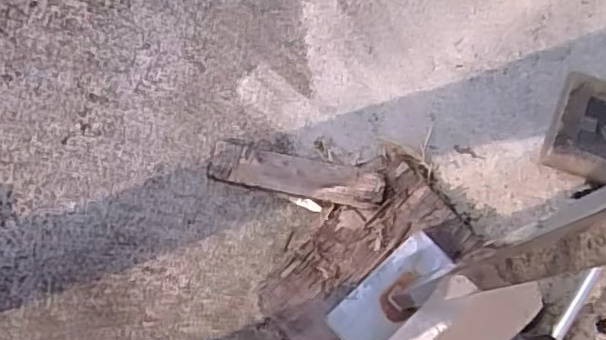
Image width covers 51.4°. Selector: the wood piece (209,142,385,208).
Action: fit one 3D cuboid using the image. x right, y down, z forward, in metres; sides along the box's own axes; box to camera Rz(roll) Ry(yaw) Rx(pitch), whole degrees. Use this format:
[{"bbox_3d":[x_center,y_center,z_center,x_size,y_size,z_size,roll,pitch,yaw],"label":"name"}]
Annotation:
[{"bbox_3d":[-0.011,0.009,0.933,0.256,0.019,0.059,12,76,4],"label":"wood piece"}]

